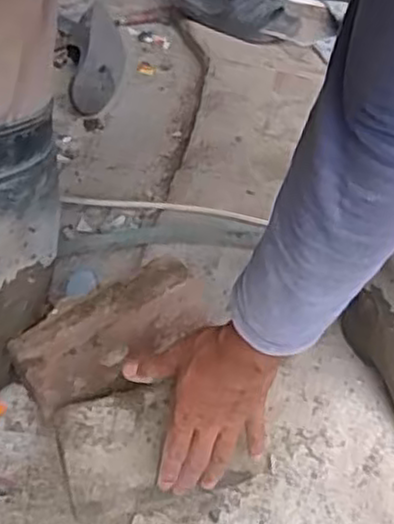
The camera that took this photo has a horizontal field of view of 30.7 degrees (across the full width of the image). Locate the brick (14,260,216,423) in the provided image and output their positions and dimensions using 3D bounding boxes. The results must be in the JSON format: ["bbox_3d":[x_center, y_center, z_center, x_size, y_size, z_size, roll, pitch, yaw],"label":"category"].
[{"bbox_3d":[-0.092,0.077,0.761,0.199,0.074,0.077,-30,54,-17],"label":"brick"}]

